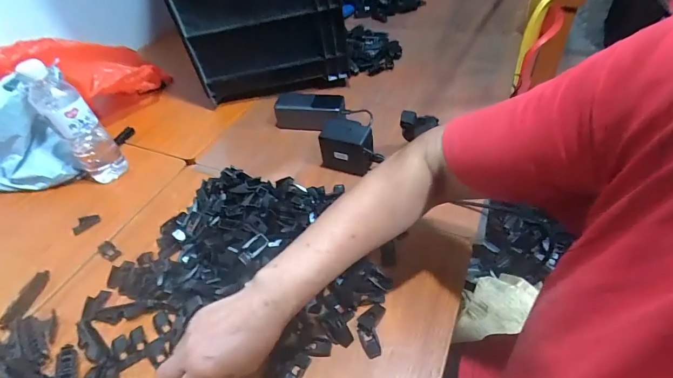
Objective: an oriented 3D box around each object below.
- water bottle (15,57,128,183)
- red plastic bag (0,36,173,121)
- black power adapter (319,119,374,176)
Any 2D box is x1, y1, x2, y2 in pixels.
[{"bbox_3d":[-0.416,-0.102,0.584,0.064,0.200,0.058,-36,51,-25],"label":"water bottle"},{"bbox_3d":[-0.522,-0.244,0.768,0.267,0.148,0.194,-11,45,-4],"label":"red plastic bag"},{"bbox_3d":[0.023,-0.067,0.587,0.086,0.074,0.052,17,50,23],"label":"black power adapter"}]

